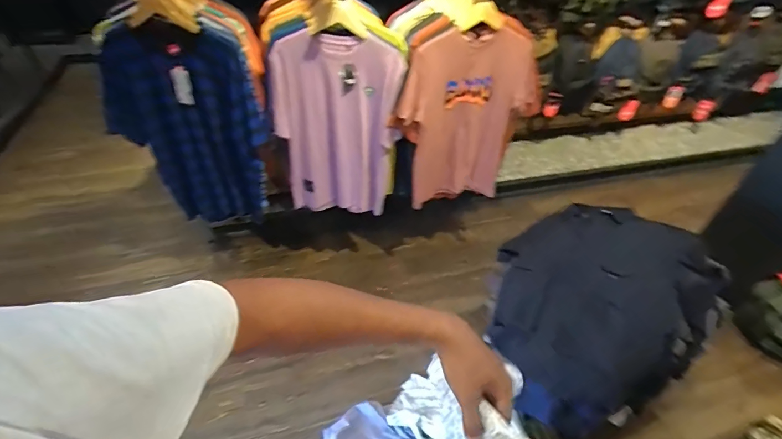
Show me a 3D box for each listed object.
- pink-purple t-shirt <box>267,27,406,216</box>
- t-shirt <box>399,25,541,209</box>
[{"bbox_3d":[-0.216,-0.325,1.582,0.471,0.731,0.085,7,43,4],"label":"pink-purple t-shirt"},{"bbox_3d":[0.292,-0.360,1.569,0.538,0.673,0.083,-7,44,-12],"label":"t-shirt"}]

